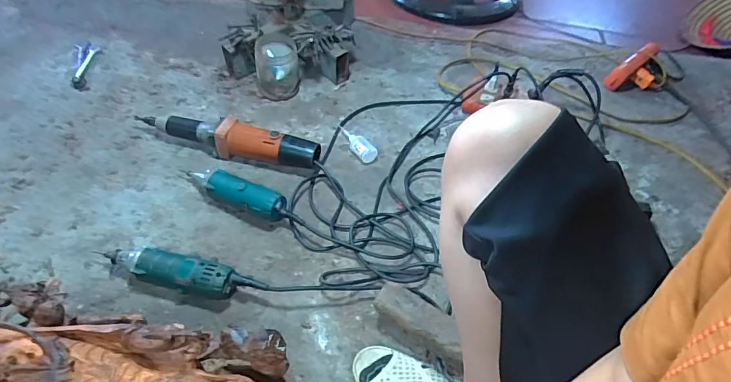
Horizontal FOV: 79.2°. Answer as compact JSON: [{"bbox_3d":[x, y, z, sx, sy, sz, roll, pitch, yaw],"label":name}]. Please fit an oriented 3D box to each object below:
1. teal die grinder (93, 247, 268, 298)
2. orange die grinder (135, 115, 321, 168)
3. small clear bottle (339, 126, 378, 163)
[{"bbox_3d":[-0.286,0.127,0.677,0.272,0.055,0.056,10,46,5],"label":"teal die grinder"},{"bbox_3d":[-0.284,-0.106,0.878,0.395,0.071,0.062,14,47,9],"label":"orange die grinder"},{"bbox_3d":[-0.017,-0.108,0.929,0.041,0.031,0.122,-15,49,-18],"label":"small clear bottle"}]

